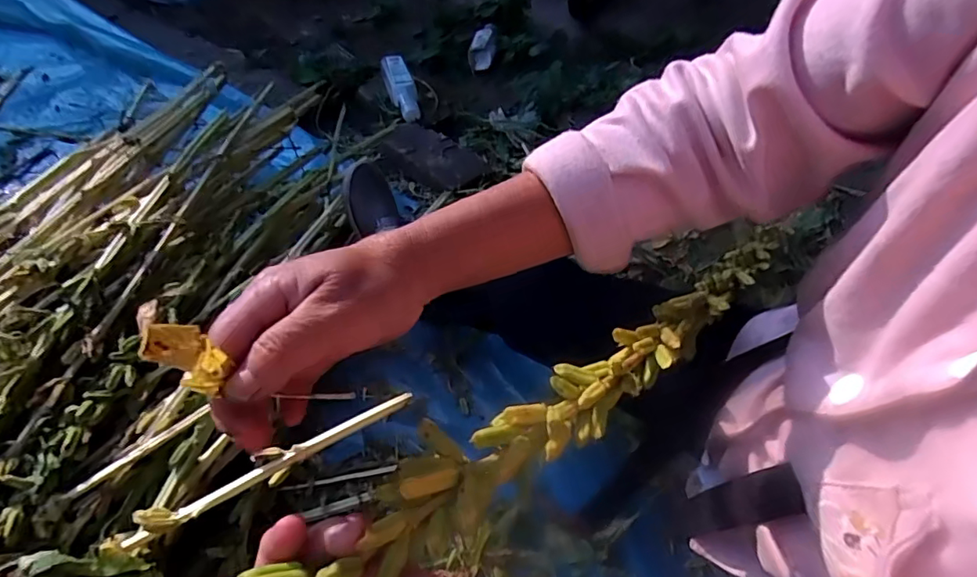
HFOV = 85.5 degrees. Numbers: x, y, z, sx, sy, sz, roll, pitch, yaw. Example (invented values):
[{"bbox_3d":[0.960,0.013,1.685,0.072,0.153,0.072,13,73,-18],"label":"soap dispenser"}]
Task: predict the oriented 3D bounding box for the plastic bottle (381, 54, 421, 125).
[{"bbox_3d":[-0.195,-0.458,1.217,0.061,0.056,0.214,-16,67,-15],"label":"plastic bottle"}]

